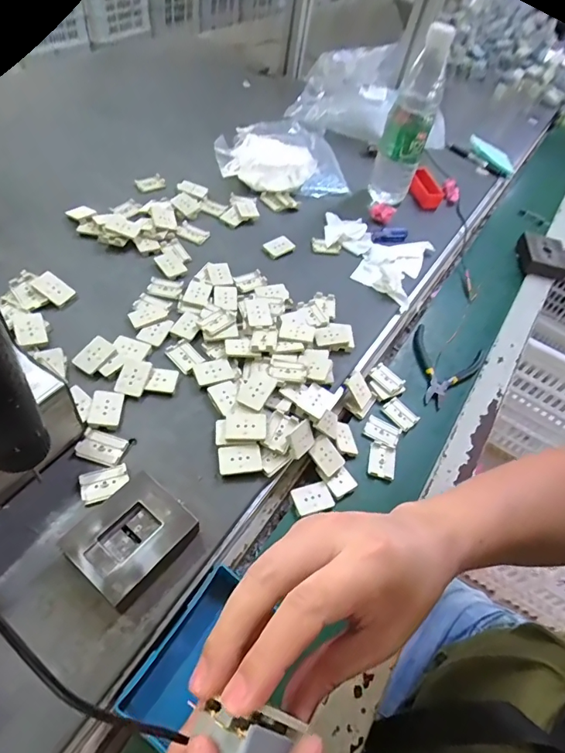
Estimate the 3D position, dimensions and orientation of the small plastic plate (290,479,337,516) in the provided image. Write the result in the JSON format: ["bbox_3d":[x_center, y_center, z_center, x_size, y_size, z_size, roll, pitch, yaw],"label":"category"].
[{"bbox_3d":[0.030,0.116,0.435,0.036,0.004,0.028,-11,56,-20],"label":"small plastic plate"}]

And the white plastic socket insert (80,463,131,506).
[{"bbox_3d":[-0.150,0.090,0.380,0.038,0.005,0.027,-13,57,-21],"label":"white plastic socket insert"}]

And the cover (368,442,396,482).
[{"bbox_3d":[0.106,0.089,0.476,0.028,0.004,0.039,16,52,0],"label":"cover"}]

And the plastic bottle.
[{"bbox_3d":[0.186,-0.372,0.645,0.068,0.206,0.065,19,53,3],"label":"plastic bottle"}]

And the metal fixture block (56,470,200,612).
[{"bbox_3d":[-0.114,0.123,0.345,0.068,0.028,0.079,37,54,15],"label":"metal fixture block"}]

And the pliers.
[{"bbox_3d":[0.205,-0.010,0.571,0.094,0.009,0.127,25,52,7],"label":"pliers"}]

